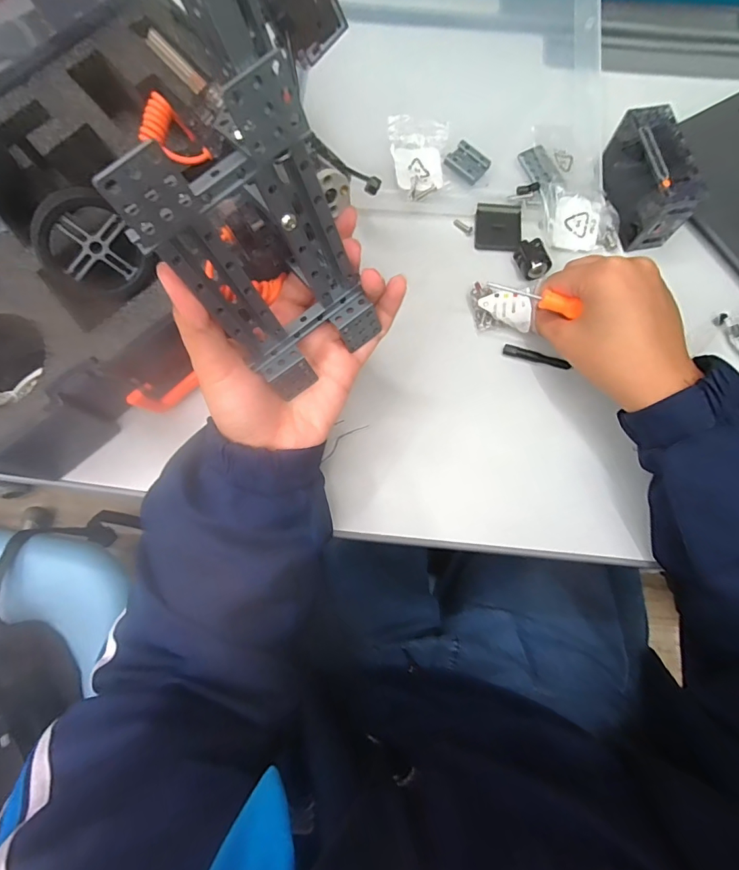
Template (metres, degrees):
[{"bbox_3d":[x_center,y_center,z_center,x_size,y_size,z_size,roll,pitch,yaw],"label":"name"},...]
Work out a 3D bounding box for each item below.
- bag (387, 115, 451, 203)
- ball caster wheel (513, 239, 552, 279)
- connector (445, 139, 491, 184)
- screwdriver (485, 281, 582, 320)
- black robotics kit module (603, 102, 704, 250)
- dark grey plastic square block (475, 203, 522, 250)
[{"bbox_3d":[0.045,-0.233,0.374,0.049,0.018,0.069,-9,79,-1],"label":"bag"},{"bbox_3d":[0.132,-0.141,0.358,0.022,0.015,0.032,-15,79,-3],"label":"ball caster wheel"},{"bbox_3d":[0.083,-0.231,0.378,0.032,0.007,0.027,42,82,8],"label":"connector"},{"bbox_3d":[0.114,-0.097,0.310,0.063,0.012,0.009,26,80,21],"label":"screwdriver"},{"bbox_3d":[0.220,-0.203,0.350,0.031,0.051,0.092,-9,75,-3],"label":"black robotics kit module"},{"bbox_3d":[0.108,-0.174,0.372,0.037,0.010,0.039,3,79,1],"label":"dark grey plastic square block"}]

